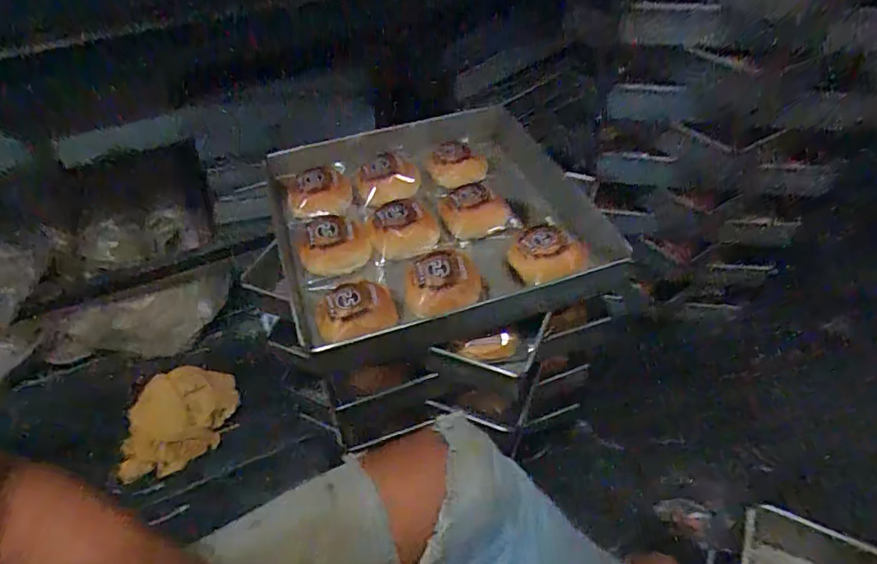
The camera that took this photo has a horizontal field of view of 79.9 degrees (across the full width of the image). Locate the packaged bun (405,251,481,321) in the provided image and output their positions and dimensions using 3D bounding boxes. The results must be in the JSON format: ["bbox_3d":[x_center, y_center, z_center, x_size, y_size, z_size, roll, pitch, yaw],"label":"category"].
[{"bbox_3d":[0.006,-0.003,0.669,0.098,0.056,0.090,-4,45,-1],"label":"packaged bun"}]

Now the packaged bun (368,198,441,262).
[{"bbox_3d":[-0.048,-0.069,0.718,0.092,0.059,0.065,-8,45,-4],"label":"packaged bun"}]

